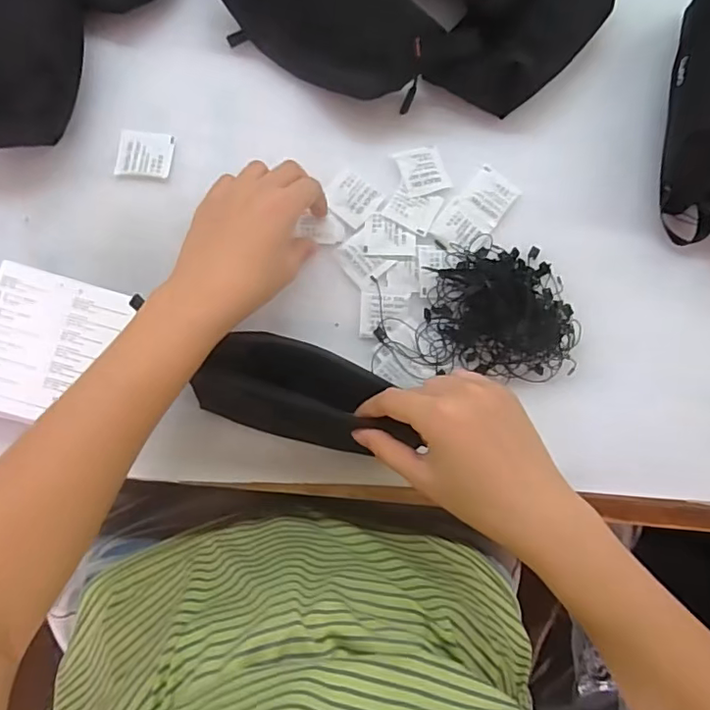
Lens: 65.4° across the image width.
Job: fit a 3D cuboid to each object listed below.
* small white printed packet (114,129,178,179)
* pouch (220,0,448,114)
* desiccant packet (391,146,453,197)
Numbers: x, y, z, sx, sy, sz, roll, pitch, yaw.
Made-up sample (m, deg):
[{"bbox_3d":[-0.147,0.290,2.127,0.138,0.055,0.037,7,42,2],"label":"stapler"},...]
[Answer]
[{"bbox_3d":[-0.163,-0.157,0.431,0.042,0.007,0.037,4,83,-5],"label":"small white printed packet"},{"bbox_3d":[-0.031,-0.266,0.425,0.192,0.059,0.091,35,82,-1],"label":"pouch"},{"bbox_3d":[0.056,-0.150,0.451,0.038,0.005,0.039,-18,85,-7],"label":"desiccant packet"}]

